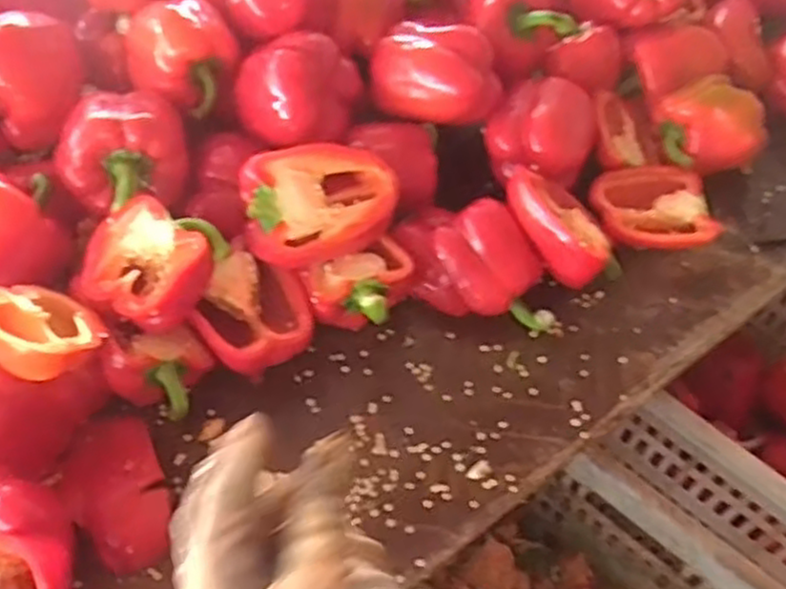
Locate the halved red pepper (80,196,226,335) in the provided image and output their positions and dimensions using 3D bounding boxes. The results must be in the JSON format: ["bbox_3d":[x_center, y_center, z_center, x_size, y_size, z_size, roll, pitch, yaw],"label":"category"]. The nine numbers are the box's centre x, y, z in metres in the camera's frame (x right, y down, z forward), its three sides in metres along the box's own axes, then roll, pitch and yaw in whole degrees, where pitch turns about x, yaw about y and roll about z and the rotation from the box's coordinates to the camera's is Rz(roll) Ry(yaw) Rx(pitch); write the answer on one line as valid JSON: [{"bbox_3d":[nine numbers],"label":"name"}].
[{"bbox_3d":[-0.166,-0.015,0.515,0.077,0.054,0.079,22,59,13],"label":"halved red pepper"}]

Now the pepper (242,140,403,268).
[{"bbox_3d":[-0.052,-0.066,0.547,0.108,0.032,0.081,-12,84,-26],"label":"pepper"}]

